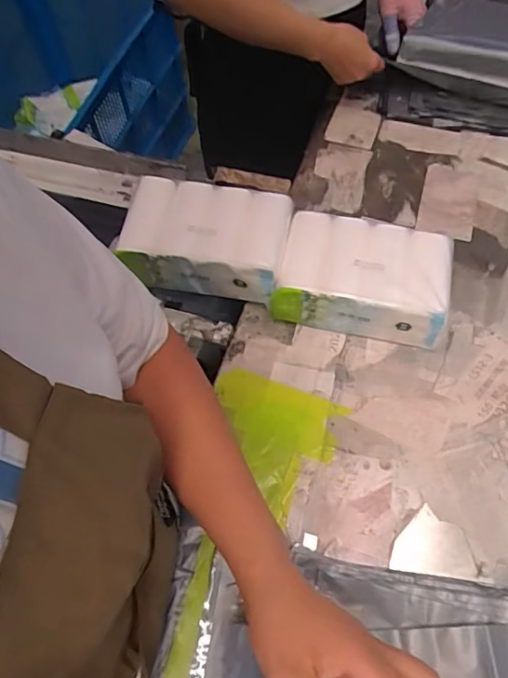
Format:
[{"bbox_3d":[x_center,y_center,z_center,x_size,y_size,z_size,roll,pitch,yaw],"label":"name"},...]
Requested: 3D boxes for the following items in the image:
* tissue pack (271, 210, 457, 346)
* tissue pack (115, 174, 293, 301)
[{"bbox_3d":[0.143,-0.083,0.689,0.207,0.098,0.150,13,64,9],"label":"tissue pack"},{"bbox_3d":[-0.062,-0.133,0.712,0.223,0.093,0.155,10,64,7],"label":"tissue pack"}]

